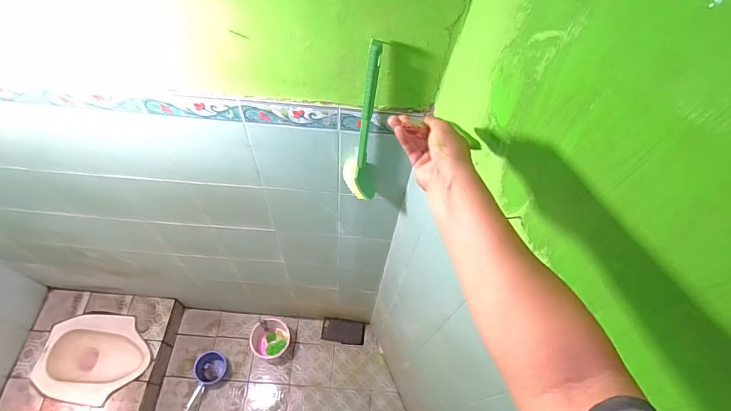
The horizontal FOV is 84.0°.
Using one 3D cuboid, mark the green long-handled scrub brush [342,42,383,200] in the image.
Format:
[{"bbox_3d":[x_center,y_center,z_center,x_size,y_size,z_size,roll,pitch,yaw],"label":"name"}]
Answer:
[{"bbox_3d":[-0.003,-0.145,0.818,0.078,0.400,0.062,4,59,-2],"label":"green long-handled scrub brush"}]

